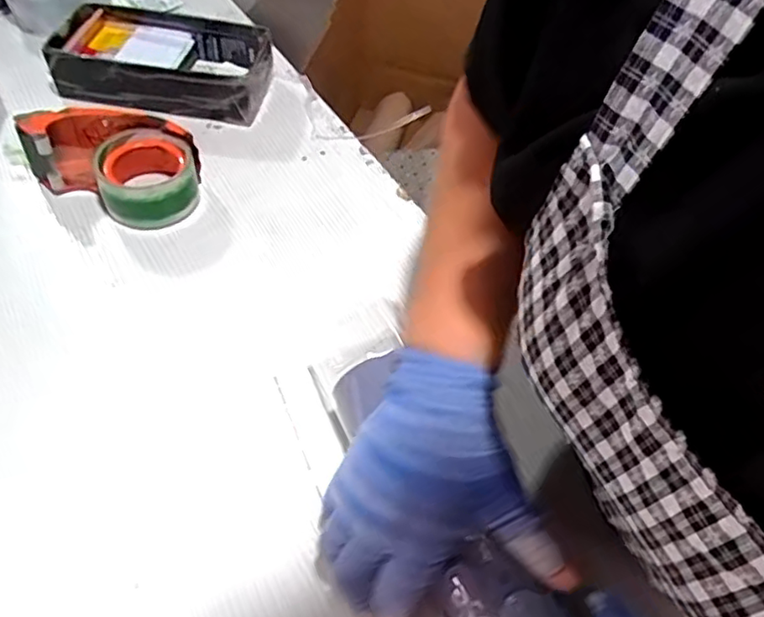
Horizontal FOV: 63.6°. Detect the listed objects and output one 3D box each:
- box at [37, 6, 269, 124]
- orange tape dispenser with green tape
[{"bbox_3d":[-0.236,-0.262,0.670,0.215,0.058,0.112,6,50,-2],"label":"box"},{"bbox_3d":[-0.239,-0.136,0.564,0.146,0.067,0.086,23,54,13],"label":"orange tape dispenser with green tape"}]

